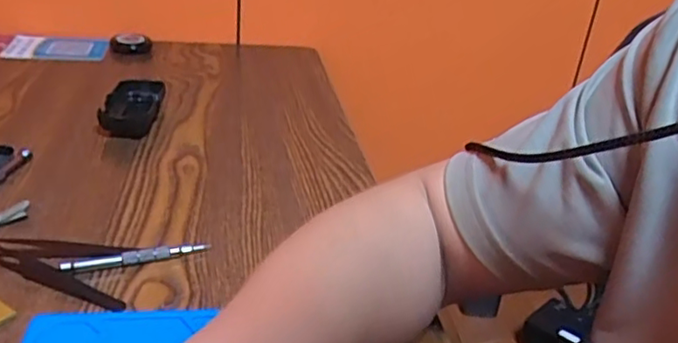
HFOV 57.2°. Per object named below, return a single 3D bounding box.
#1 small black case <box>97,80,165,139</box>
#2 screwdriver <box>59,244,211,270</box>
[{"bbox_3d":[-0.221,-0.069,0.671,0.052,0.025,0.109,2,28,-8],"label":"small black case"},{"bbox_3d":[-0.148,0.062,0.457,0.102,0.010,0.009,-7,30,-23],"label":"screwdriver"}]

